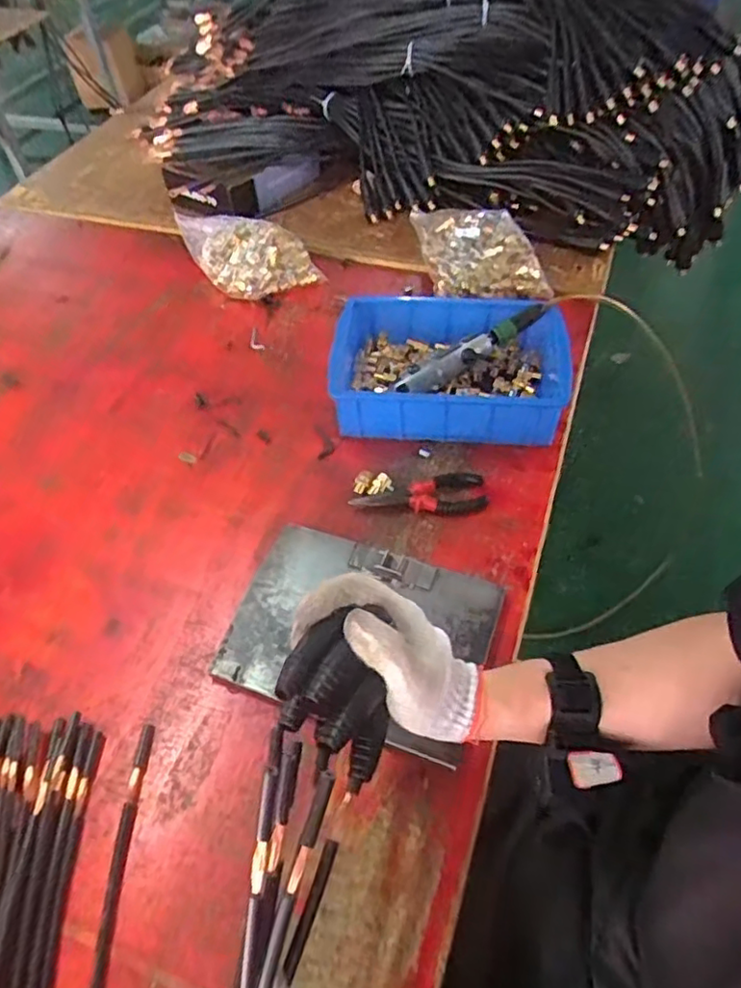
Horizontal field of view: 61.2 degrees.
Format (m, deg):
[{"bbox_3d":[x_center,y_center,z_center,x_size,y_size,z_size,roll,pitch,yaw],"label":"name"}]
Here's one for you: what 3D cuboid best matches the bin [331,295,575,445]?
[{"bbox_3d":[0.104,-0.165,0.839,0.309,0.086,0.201,3,51,3],"label":"bin"}]

